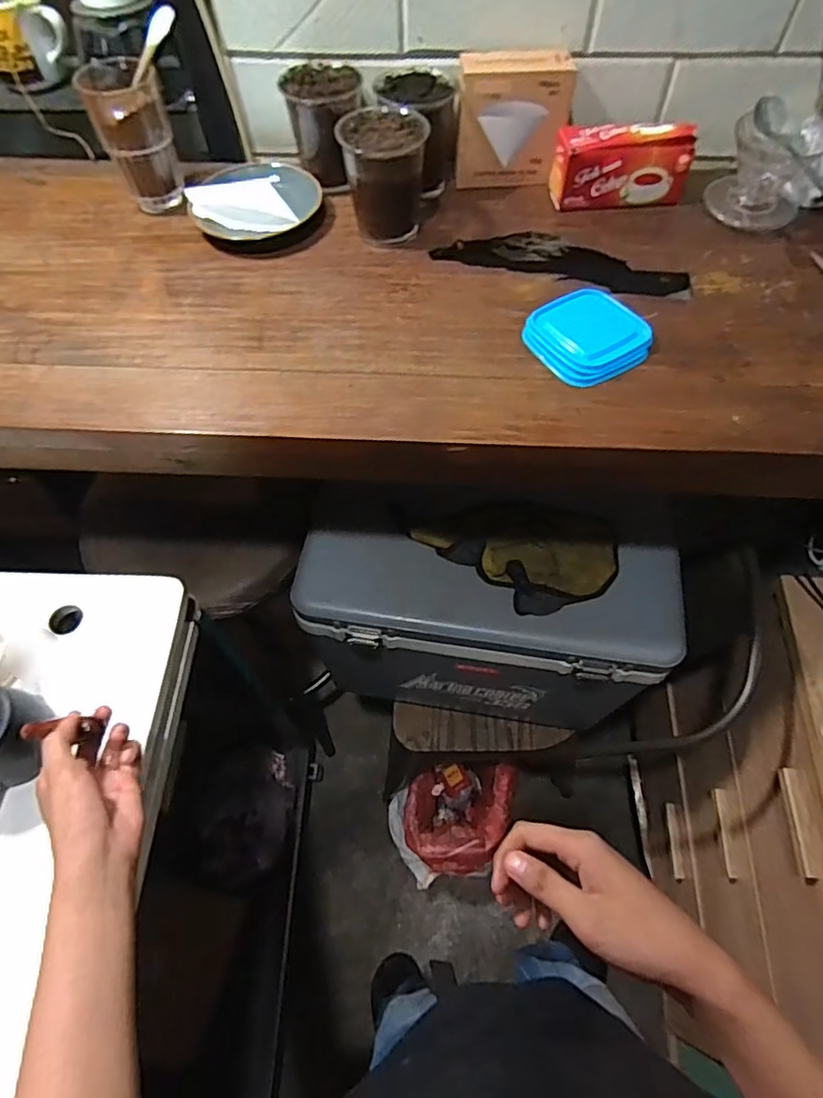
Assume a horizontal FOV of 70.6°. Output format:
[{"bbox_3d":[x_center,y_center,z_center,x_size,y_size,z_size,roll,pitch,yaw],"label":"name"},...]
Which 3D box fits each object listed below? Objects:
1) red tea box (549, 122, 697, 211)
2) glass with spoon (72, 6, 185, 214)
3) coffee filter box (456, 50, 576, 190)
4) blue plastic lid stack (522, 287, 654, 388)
[{"bbox_3d":[0.231,-0.420,0.643,0.142,0.077,0.045,1,60,1],"label":"red tea box"},{"bbox_3d":[-0.283,-0.458,0.629,0.109,0.145,0.082,-18,61,-10],"label":"glass with spoon"},{"bbox_3d":[0.113,-0.476,0.655,0.120,0.119,0.057,2,60,1],"label":"coffee filter box"},{"bbox_3d":[0.170,-0.207,0.559,0.109,0.019,0.102,-31,64,-16],"label":"blue plastic lid stack"}]

